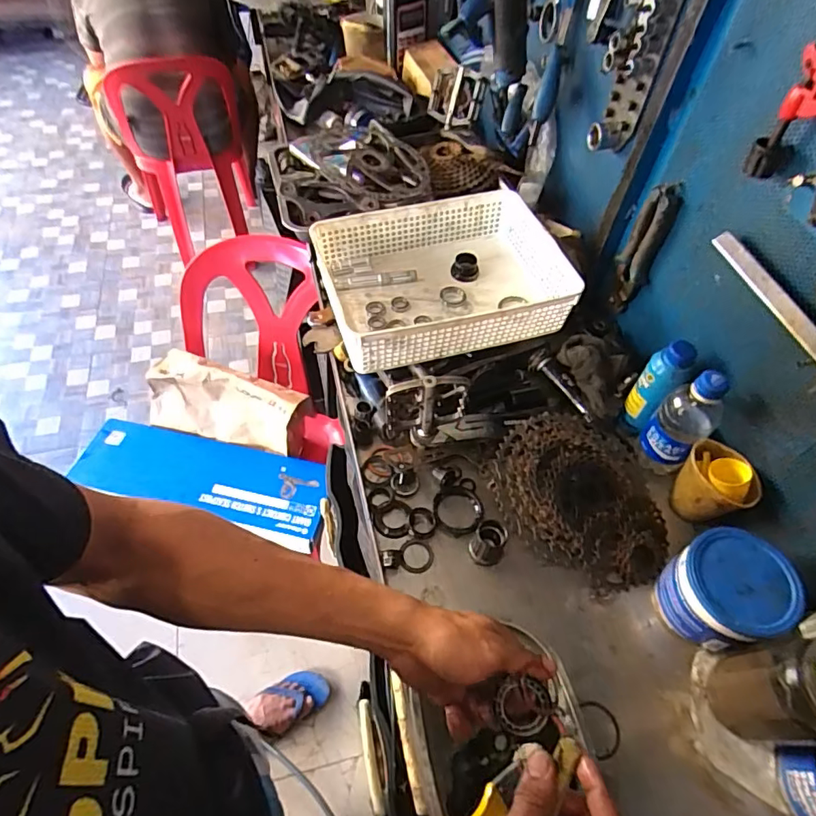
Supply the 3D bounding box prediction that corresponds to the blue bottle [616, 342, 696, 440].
[{"bbox_3d":[0.306,-0.021,0.644,0.039,0.142,0.048,4,54,0],"label":"blue bottle"}]

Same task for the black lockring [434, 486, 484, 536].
[{"bbox_3d":[0.061,0.122,0.625,0.057,0.012,0.065,3,54,-1],"label":"black lockring"}]

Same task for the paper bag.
[{"bbox_3d":[-0.377,-0.012,1.074,0.317,0.141,0.109,13,54,6],"label":"paper bag"}]

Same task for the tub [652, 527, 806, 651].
[{"bbox_3d":[0.325,0.194,0.541,0.103,0.103,0.098,2,54,-2],"label":"tub"}]

